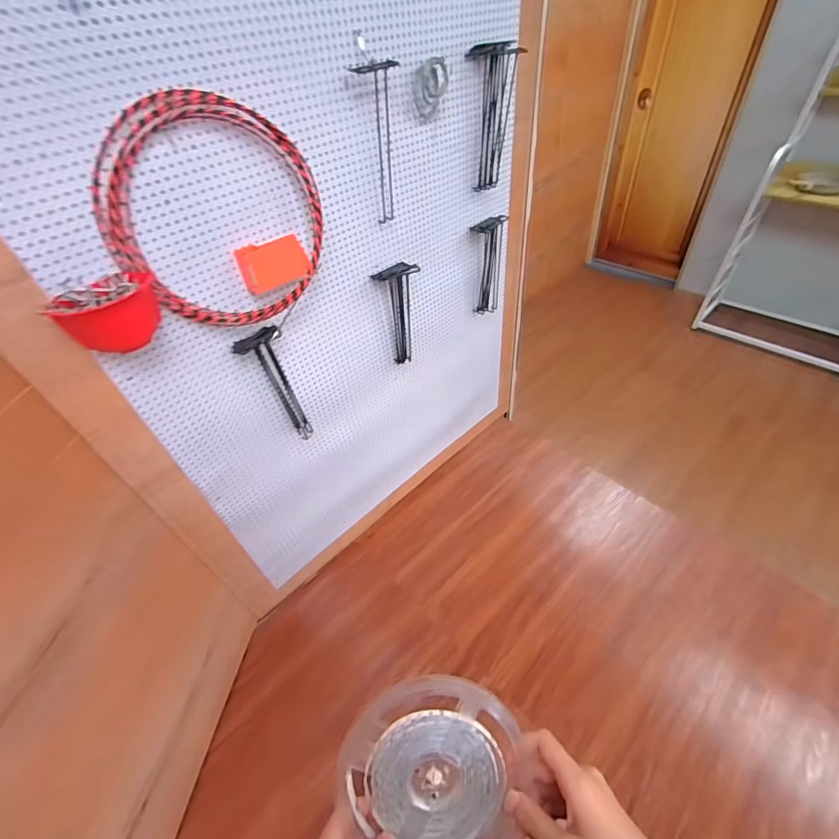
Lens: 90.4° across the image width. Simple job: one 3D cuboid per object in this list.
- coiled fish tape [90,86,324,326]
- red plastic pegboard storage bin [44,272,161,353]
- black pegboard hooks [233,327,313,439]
[{"bbox_3d":[-0.352,-0.362,0.768,0.385,0.372,0.072,-37,52,-26],"label":"coiled fish tape"},{"bbox_3d":[-0.508,-0.172,0.709,0.061,0.123,0.158,28,54,30],"label":"red plastic pegboard storage bin"},{"bbox_3d":[-0.343,-0.066,1.018,0.100,0.360,0.085,-25,47,-17],"label":"black pegboard hooks"}]

